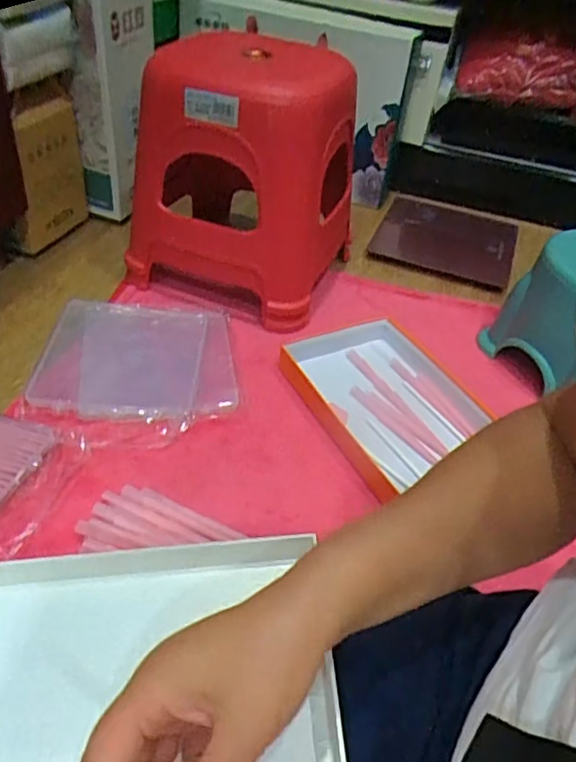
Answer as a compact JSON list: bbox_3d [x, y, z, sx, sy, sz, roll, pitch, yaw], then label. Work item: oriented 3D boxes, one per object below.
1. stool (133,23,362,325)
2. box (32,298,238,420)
[{"bbox_3d":[-0.059,-0.328,0.908,0.281,0.353,0.295,20,43,13],"label":"stool"},{"bbox_3d":[-0.197,-0.036,0.812,0.245,0.030,0.215,2,42,-6],"label":"box"}]

